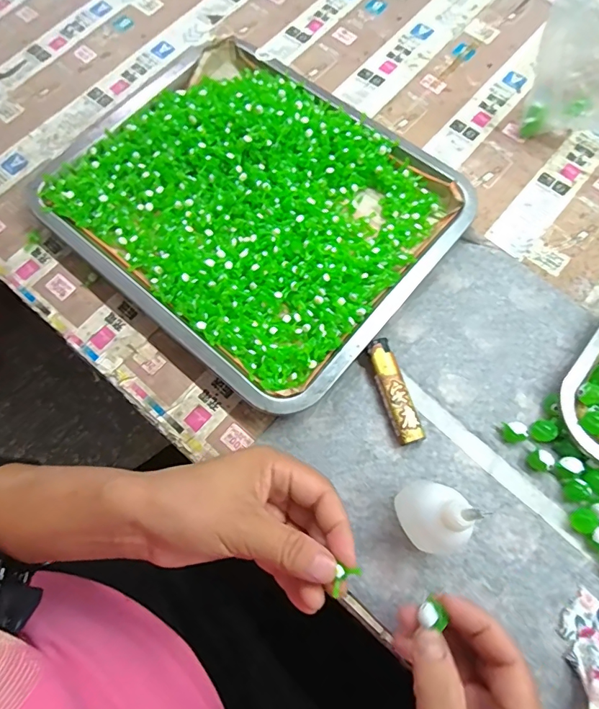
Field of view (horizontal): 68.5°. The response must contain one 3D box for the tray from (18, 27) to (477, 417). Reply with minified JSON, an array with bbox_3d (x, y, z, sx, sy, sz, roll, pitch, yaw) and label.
[{"bbox_3d":[-0.042,-0.128,0.373,0.304,0.035,0.250,39,77,13],"label":"tray"}]

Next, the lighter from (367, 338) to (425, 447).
[{"bbox_3d":[0.069,0.027,0.326,0.020,0.013,0.079,-16,72,-4],"label":"lighter"}]

